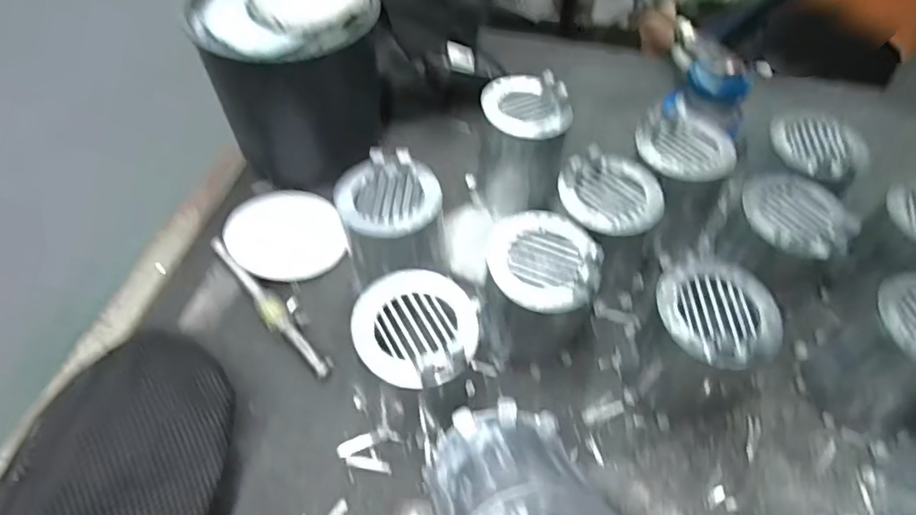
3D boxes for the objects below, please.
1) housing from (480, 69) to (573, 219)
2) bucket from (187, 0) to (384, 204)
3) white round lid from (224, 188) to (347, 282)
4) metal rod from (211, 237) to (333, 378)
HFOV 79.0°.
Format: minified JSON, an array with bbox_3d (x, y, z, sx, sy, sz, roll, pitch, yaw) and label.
[{"bbox_3d":[0.067,-0.113,0.583,0.088,0.117,0.100,2,52,1],"label":"housing"},{"bbox_3d":[-0.170,-0.184,0.592,0.143,0.192,0.150,0,52,0],"label":"bucket"},{"bbox_3d":[-0.178,-0.029,0.577,0.111,0.017,0.125,-19,55,-14],"label":"white round lid"},{"bbox_3d":[-0.178,0.043,0.513,0.019,0.016,0.189,-38,61,-25],"label":"metal rod"}]

